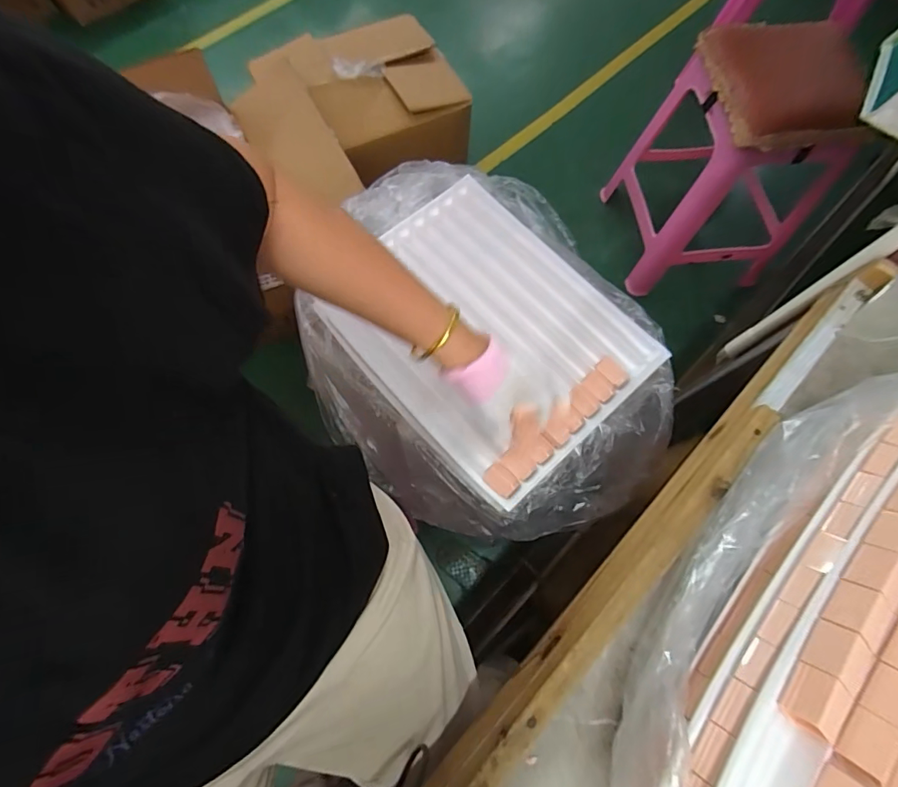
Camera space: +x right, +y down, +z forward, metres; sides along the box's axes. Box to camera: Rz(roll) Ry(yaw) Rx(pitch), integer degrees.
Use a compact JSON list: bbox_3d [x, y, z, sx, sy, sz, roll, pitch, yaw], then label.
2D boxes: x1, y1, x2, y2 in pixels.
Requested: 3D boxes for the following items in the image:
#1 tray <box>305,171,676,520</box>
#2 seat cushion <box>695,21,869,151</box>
[{"bbox_3d":[0.050,-0.093,0.624,0.312,0.031,0.388,-40,76,-14],"label":"tray"},{"bbox_3d":[0.649,-0.588,0.866,0.271,0.044,0.306,-5,70,-3],"label":"seat cushion"}]

